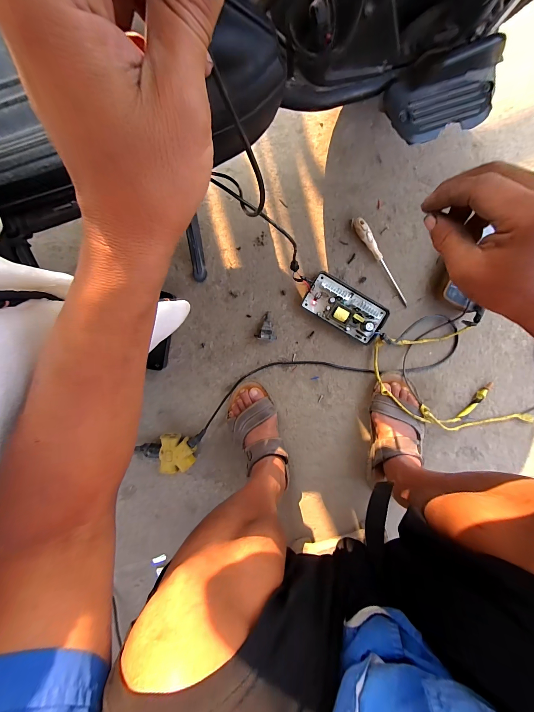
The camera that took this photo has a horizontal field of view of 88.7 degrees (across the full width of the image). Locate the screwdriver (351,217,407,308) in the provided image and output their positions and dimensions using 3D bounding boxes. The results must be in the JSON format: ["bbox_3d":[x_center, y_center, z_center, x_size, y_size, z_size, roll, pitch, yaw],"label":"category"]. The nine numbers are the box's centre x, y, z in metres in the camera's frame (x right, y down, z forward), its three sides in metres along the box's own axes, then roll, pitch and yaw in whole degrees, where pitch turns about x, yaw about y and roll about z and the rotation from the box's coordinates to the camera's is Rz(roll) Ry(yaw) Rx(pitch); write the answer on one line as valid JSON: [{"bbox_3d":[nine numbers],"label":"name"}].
[{"bbox_3d":[0.242,-0.197,0.574,0.021,0.025,0.209,-34,94,9],"label":"screwdriver"}]

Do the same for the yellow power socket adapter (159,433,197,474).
[{"bbox_3d":[-0.206,0.228,0.631,0.080,0.051,0.084,10,97,2],"label":"yellow power socket adapter"}]

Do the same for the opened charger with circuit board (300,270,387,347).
[{"bbox_3d":[0.169,-0.102,0.588,0.175,0.045,0.092,31,97,0],"label":"opened charger with circuit board"}]

